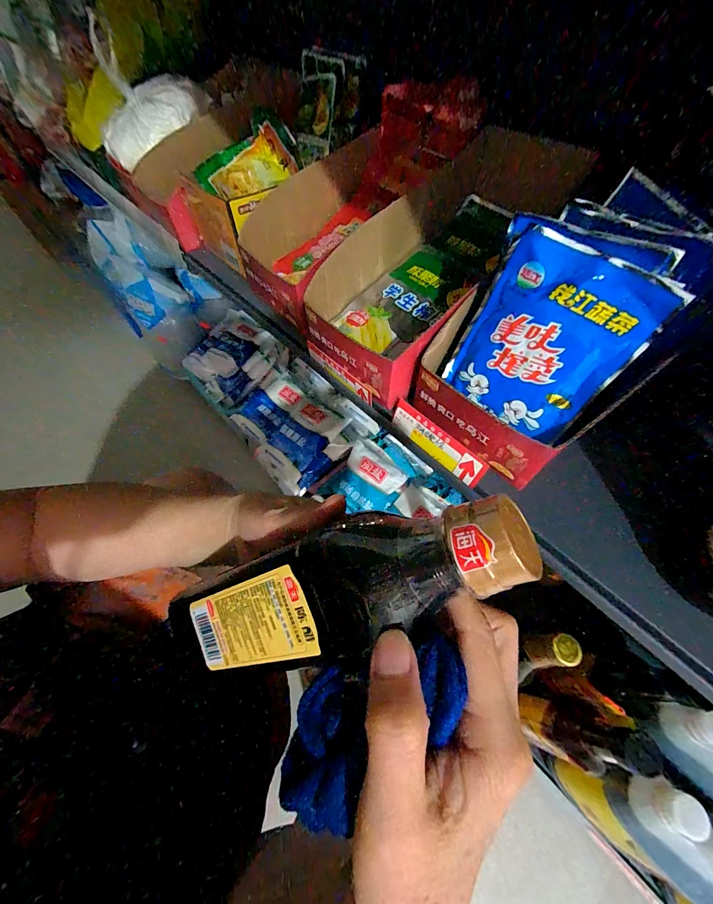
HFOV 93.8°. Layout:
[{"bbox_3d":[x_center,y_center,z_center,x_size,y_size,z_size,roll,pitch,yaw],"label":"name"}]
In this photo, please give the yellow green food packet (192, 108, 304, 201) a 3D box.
[{"bbox_3d":[-0.141,-0.360,0.415,0.042,0.064,0.150,37,66,21],"label":"yellow green food packet"}]

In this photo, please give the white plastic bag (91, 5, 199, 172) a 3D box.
[{"bbox_3d":[-0.275,-0.448,0.447,0.153,0.047,0.065,-31,61,5],"label":"white plastic bag"}]

